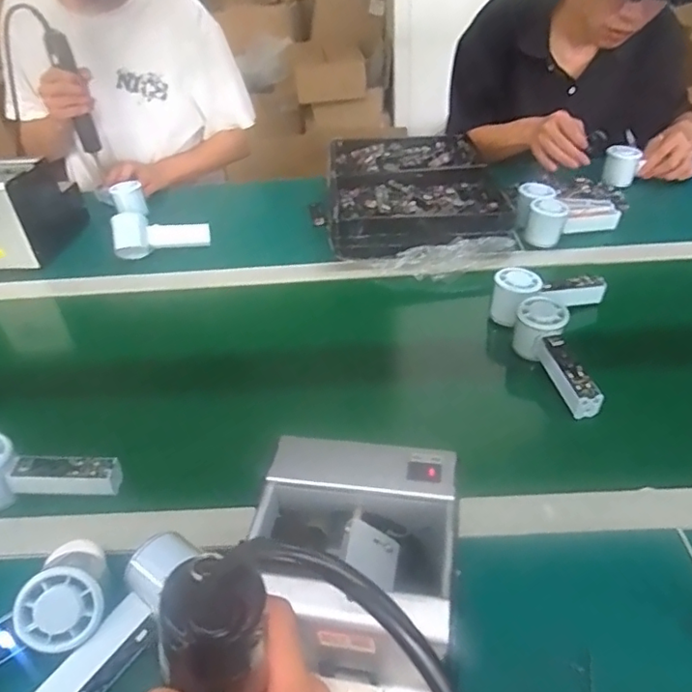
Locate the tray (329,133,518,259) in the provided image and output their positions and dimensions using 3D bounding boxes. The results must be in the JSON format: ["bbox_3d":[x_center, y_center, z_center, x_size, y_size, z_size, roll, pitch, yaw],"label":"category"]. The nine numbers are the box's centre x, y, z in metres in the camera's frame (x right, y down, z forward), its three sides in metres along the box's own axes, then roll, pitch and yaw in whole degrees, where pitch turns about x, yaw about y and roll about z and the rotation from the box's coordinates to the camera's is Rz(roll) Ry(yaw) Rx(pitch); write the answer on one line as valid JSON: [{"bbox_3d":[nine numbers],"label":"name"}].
[{"bbox_3d":[0.112,-0.281,0.989,0.292,0.062,0.402,-3,40,1],"label":"tray"}]

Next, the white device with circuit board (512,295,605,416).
[{"bbox_3d":[0.233,0.010,0.622,0.051,0.059,0.145,-8,41,-1],"label":"white device with circuit board"}]

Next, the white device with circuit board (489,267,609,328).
[{"bbox_3d":[0.261,-0.068,0.725,0.151,0.072,0.060,-20,42,-15],"label":"white device with circuit board"}]

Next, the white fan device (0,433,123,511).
[{"bbox_3d":[-0.298,0.126,0.544,0.152,0.053,0.051,5,40,-8],"label":"white fan device"}]

